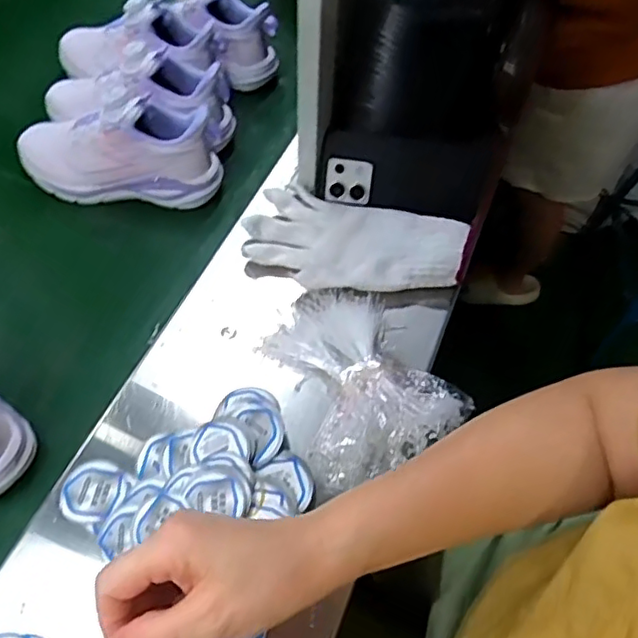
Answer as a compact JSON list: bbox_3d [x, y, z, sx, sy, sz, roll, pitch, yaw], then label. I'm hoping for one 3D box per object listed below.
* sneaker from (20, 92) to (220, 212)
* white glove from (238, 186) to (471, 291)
[{"bbox_3d":[-0.221,-0.189,0.653,0.223,0.097,0.080,4,58,1],"label":"sneaker"},{"bbox_3d":[0.033,-0.076,0.592,0.211,0.034,0.115,17,59,9],"label":"white glove"}]

